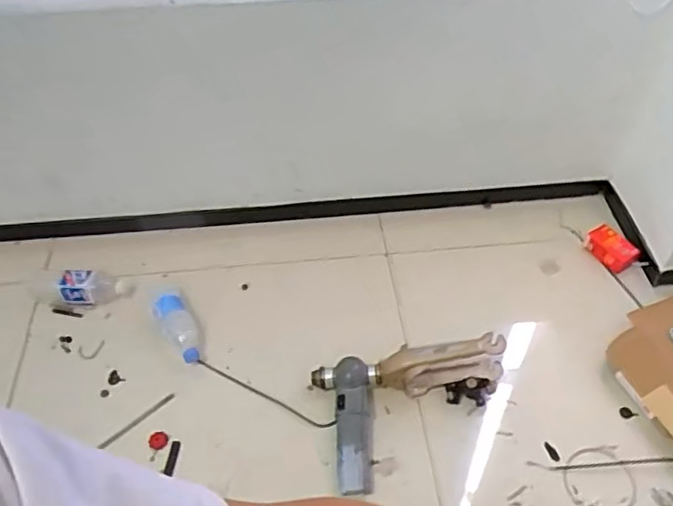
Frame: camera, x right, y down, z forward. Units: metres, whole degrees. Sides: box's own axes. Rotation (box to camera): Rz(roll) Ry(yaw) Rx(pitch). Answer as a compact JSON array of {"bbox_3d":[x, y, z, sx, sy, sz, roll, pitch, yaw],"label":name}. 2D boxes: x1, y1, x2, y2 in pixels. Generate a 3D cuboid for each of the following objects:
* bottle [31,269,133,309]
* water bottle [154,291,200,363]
[{"bbox_3d":[-0.544,0.074,1.347,0.209,0.073,0.068,-4,48,-4],"label":"bottle"},{"bbox_3d":[-0.317,0.149,1.300,0.070,0.052,0.150,-27,53,-22],"label":"water bottle"}]

